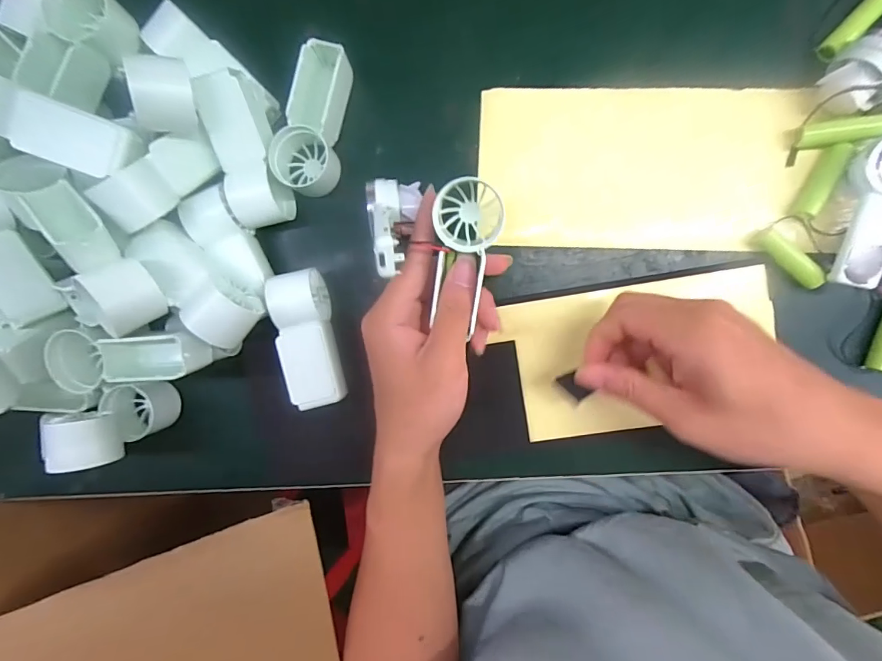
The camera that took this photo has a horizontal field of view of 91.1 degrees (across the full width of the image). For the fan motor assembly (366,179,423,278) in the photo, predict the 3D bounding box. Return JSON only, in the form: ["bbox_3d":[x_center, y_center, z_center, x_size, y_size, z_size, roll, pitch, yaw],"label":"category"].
[{"bbox_3d":[-0.031,-0.064,0.268,0.032,0.083,0.030,-3,134,4],"label":"fan motor assembly"}]

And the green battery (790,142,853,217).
[{"bbox_3d":[0.251,-0.098,0.286,0.011,0.016,0.048,25,94,3],"label":"green battery"}]

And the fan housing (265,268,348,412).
[{"bbox_3d":[-0.093,0.007,0.306,0.035,0.037,0.092,-13,92,5],"label":"fan housing"}]

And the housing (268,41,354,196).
[{"bbox_3d":[-0.088,-0.146,0.301,0.045,0.031,0.095,12,94,4],"label":"housing"}]

